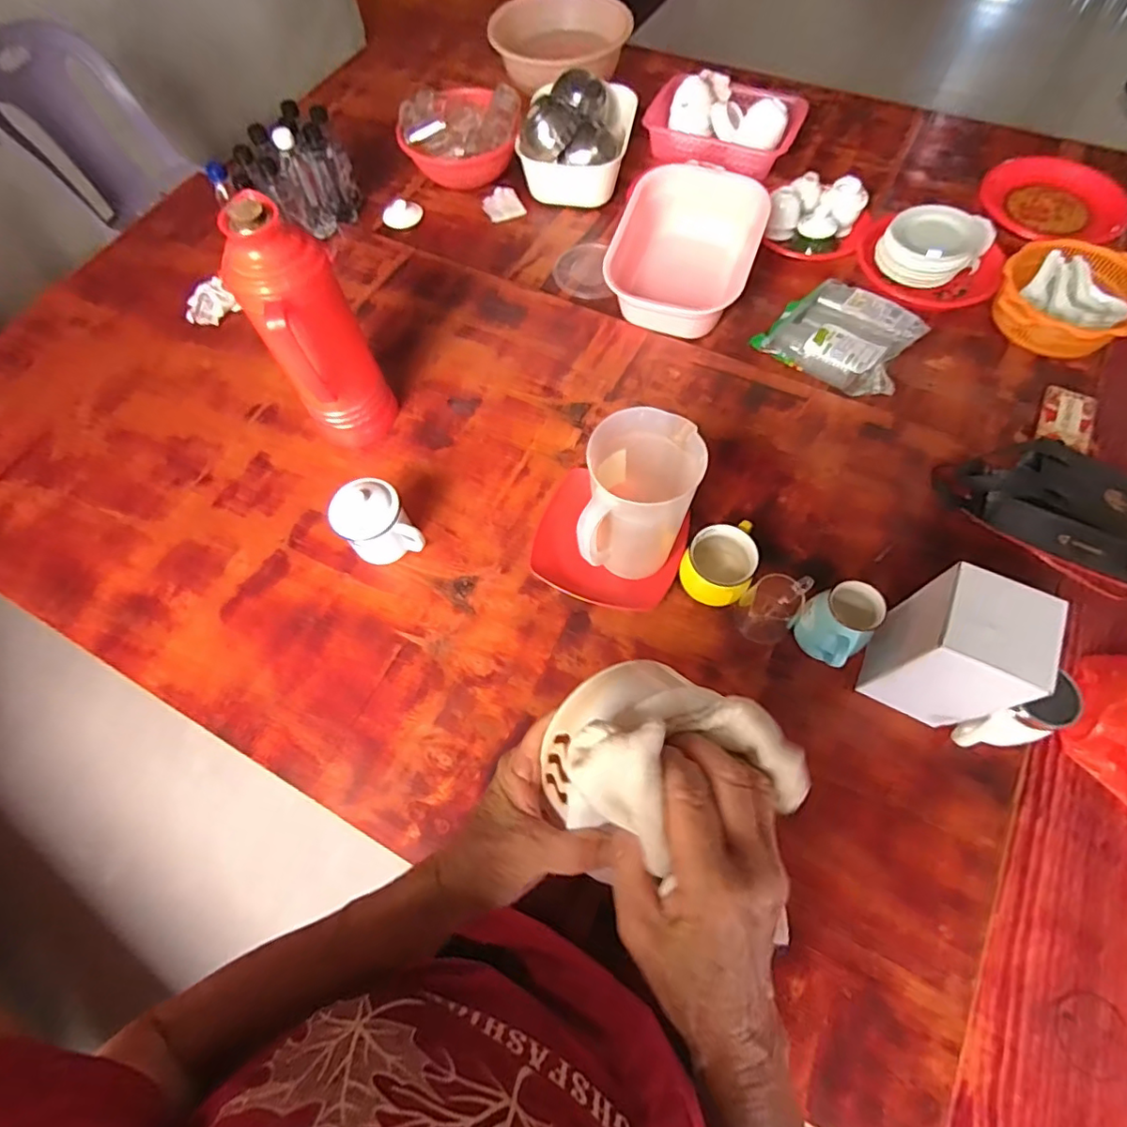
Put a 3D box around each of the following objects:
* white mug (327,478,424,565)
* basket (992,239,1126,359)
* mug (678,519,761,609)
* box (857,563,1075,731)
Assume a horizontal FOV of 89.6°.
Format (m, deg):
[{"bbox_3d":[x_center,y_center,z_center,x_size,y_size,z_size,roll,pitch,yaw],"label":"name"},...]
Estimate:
[{"bbox_3d":[-0.263,-0.050,0.800,0.091,0.109,0.105,-32,68,-11],"label":"white mug"},{"bbox_3d":[0.851,-0.455,0.972,0.219,0.083,0.209,-1,64,2],"label":"basket"},{"bbox_3d":[0.215,-0.004,0.776,0.095,0.077,0.113,24,67,14],"label":"mug"},{"bbox_3d":[0.436,0.101,0.642,0.110,0.194,0.107,21,68,12],"label":"box"}]

